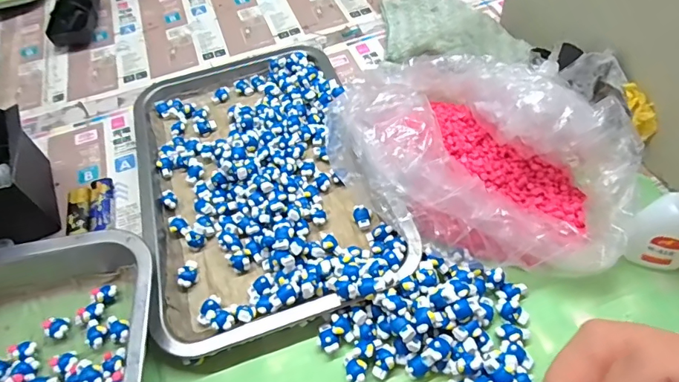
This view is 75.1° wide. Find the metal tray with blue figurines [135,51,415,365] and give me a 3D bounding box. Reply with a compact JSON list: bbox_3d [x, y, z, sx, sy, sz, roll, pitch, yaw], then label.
[{"bbox_3d":[-0.078,-0.027,0.411,0.201,0.031,0.316,-17,54,-7],"label":"metal tray with blue figurines"}]

